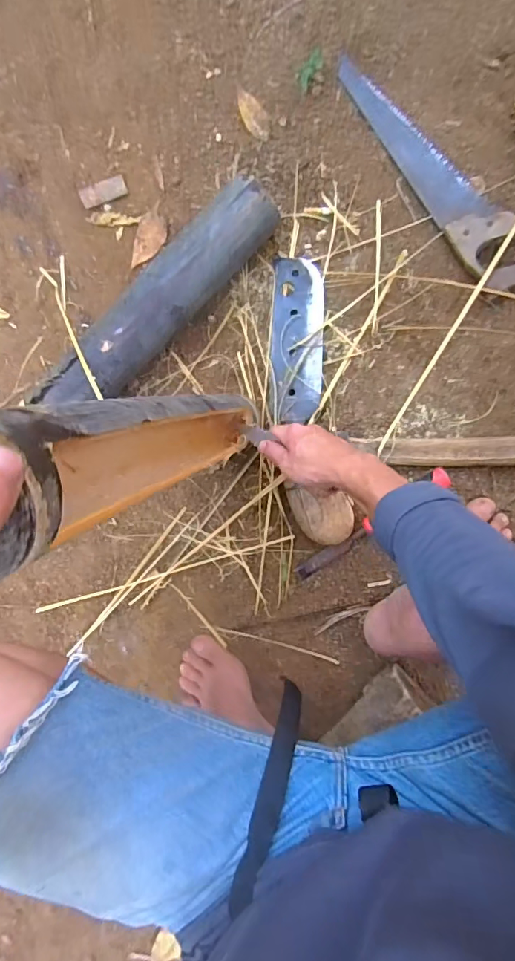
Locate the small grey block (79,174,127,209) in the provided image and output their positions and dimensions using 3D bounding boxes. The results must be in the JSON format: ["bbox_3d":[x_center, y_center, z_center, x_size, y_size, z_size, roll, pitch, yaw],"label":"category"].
[{"bbox_3d":[-0.217,-0.407,0.675,0.065,0.004,0.031,-19,91,3],"label":"small grey block"}]

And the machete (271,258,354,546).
[{"bbox_3d":[0.061,-0.106,0.631,0.088,0.033,0.382,-7,92,3],"label":"machete"}]

